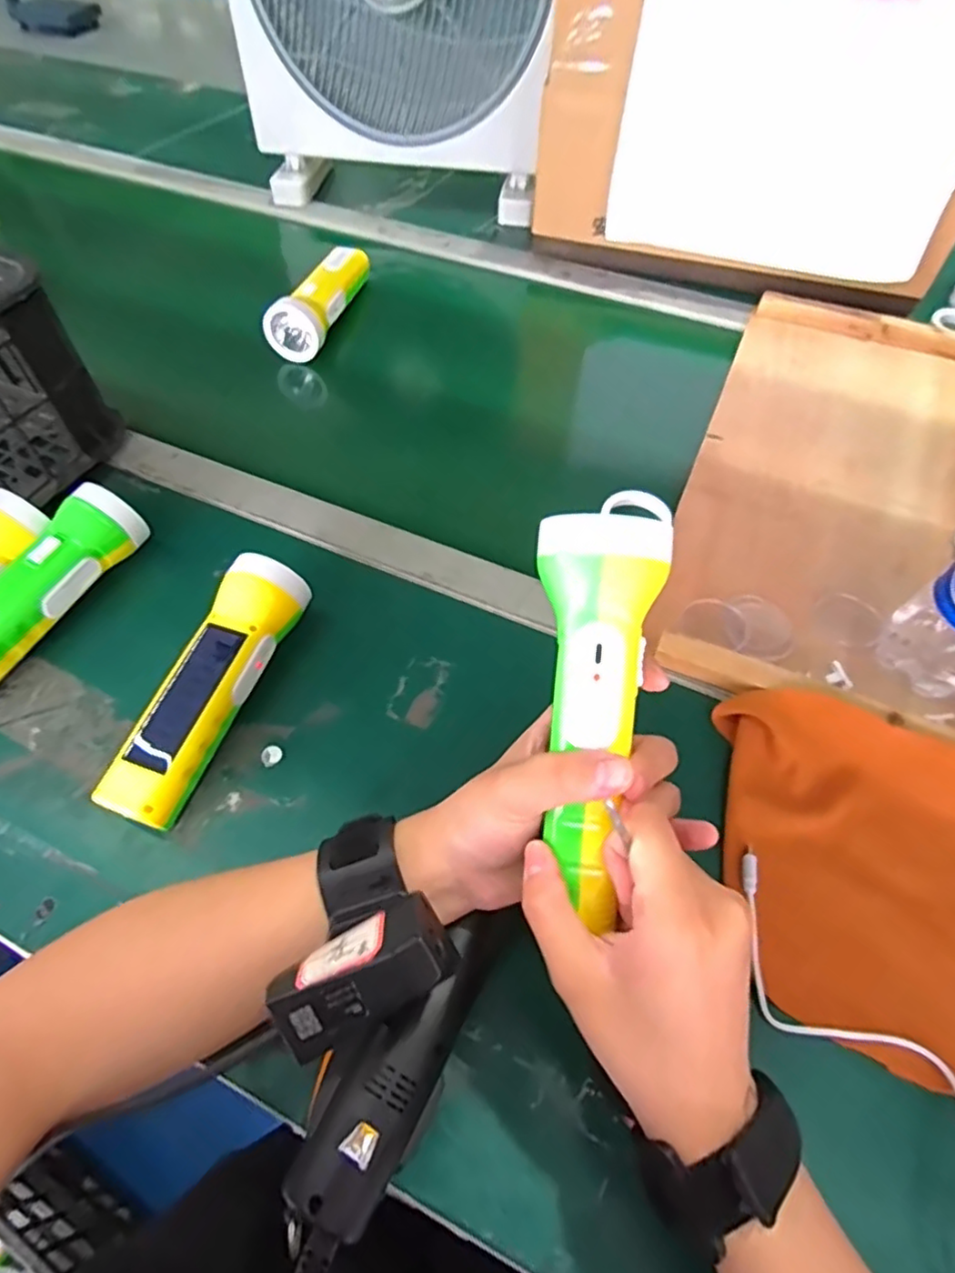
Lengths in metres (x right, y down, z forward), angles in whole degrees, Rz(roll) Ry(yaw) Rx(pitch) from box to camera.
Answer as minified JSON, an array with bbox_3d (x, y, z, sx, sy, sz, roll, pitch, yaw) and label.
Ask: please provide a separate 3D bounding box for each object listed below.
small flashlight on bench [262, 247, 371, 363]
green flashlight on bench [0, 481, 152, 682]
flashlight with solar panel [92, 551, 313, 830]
[{"bbox_3d":[-0.162,-0.351,0.649,0.050,0.044,0.170,10,56,6],"label":"small flashlight on bench"},{"bbox_3d":[-0.297,-0.027,0.419,0.046,0.046,0.174,23,58,15],"label":"green flashlight on bench"},{"bbox_3d":[-0.164,0.029,0.381,0.048,0.048,0.172,17,57,11],"label":"flashlight with solar panel"}]

